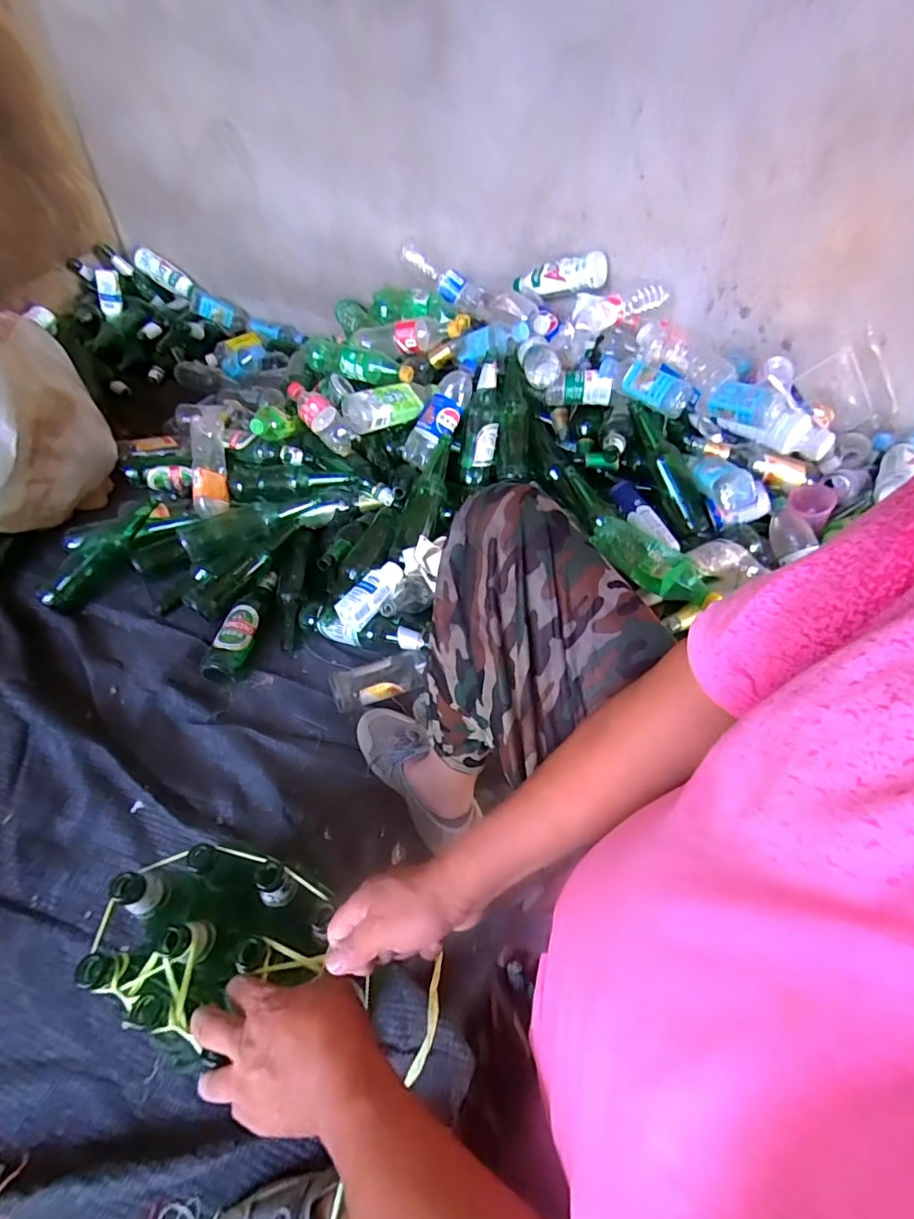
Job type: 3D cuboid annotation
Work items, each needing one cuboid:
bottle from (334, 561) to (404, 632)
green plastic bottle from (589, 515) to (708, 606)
[{"bbox_3d":[-0.145,-0.026,0.933,0.057,0.042,0.136,32,56,19],"label":"bottle"},{"bbox_3d":[0.318,-0.083,0.880,0.214,0.044,0.078,37,57,22],"label":"green plastic bottle"}]

